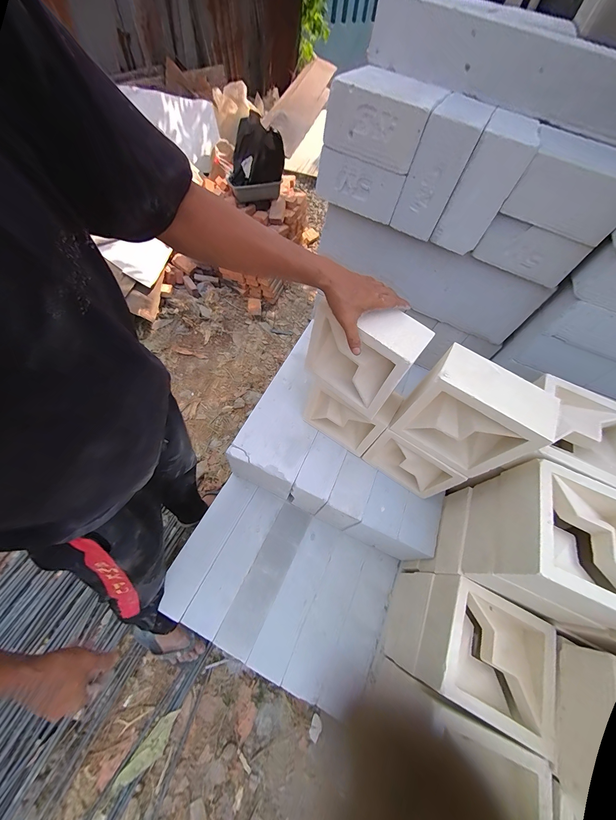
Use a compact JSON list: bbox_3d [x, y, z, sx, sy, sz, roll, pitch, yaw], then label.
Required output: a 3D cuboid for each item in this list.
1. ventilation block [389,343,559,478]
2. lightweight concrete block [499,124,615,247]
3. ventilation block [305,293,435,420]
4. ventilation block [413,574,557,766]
[{"bbox_3d":[0.301,0.009,0.542,0.196,0.190,0.105,34,62,11],"label":"ventilation block"},{"bbox_3d":[0.520,-0.454,0.566,0.195,0.095,0.202,26,61,7],"label":"lightweight concrete block"},{"bbox_3d":[0.110,-0.115,0.577,0.192,0.187,0.113,37,66,16],"label":"ventilation block"},{"bbox_3d":[0.344,0.472,0.552,0.196,0.094,0.194,26,61,7],"label":"ventilation block"}]

